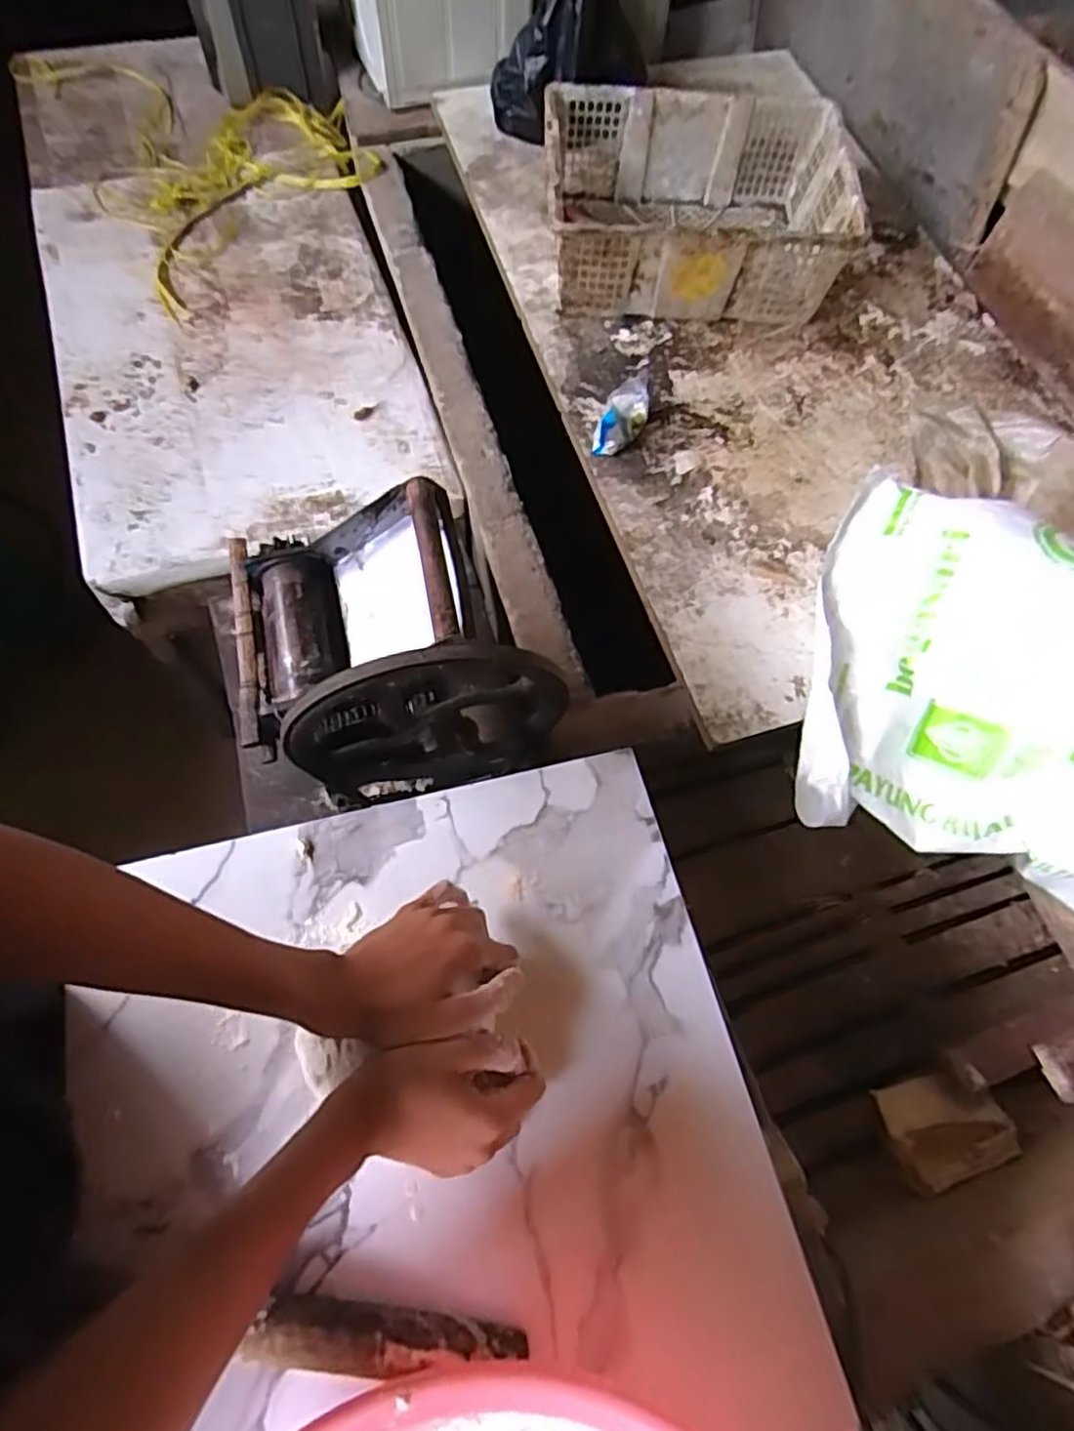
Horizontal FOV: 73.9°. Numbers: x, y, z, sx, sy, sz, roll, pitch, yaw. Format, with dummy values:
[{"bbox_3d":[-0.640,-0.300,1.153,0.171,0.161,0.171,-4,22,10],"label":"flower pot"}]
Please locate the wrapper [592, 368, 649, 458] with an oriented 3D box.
[{"bbox_3d":[0.128,-0.444,1.056,0.061,0.031,0.133,27,83,11],"label":"wrapper"}]

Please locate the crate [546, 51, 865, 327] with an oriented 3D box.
[{"bbox_3d":[0.248,-0.827,1.170,0.468,0.171,0.339,4,65,-5],"label":"crate"}]

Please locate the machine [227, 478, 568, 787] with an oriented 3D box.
[{"bbox_3d":[-0.139,-0.077,0.686,0.295,0.235,0.224,-5,66,-10],"label":"machine"}]

